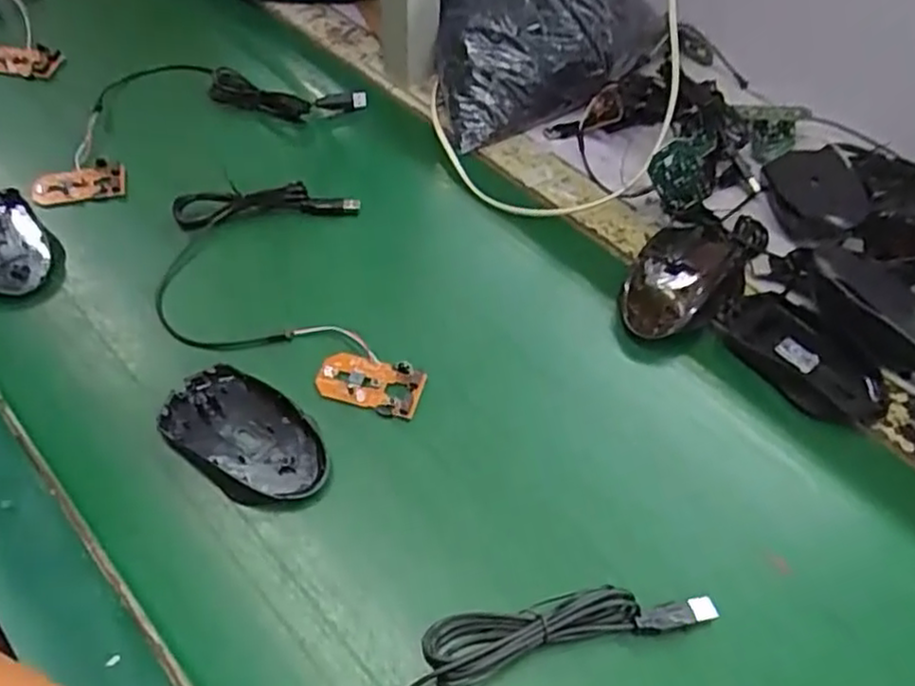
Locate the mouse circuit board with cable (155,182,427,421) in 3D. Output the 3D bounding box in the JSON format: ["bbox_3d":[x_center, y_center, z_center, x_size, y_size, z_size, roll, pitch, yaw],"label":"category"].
[{"bbox_3d":[-0.129,-0.029,0.497,0.151,0.017,0.218,-14,55,-13],"label":"mouse circuit board with cable"}]

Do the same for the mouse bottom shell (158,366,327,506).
[{"bbox_3d":[-0.131,0.057,0.434,0.109,0.012,0.062,33,58,20],"label":"mouse bottom shell"}]

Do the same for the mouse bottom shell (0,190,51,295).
[{"bbox_3d":[-0.340,-0.078,0.525,0.055,0.022,0.099,-31,60,-23],"label":"mouse bottom shell"}]

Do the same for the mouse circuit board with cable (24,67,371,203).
[{"bbox_3d":[-0.236,-0.213,0.625,0.275,0.016,0.156,-23,57,-18],"label":"mouse circuit board with cable"}]

